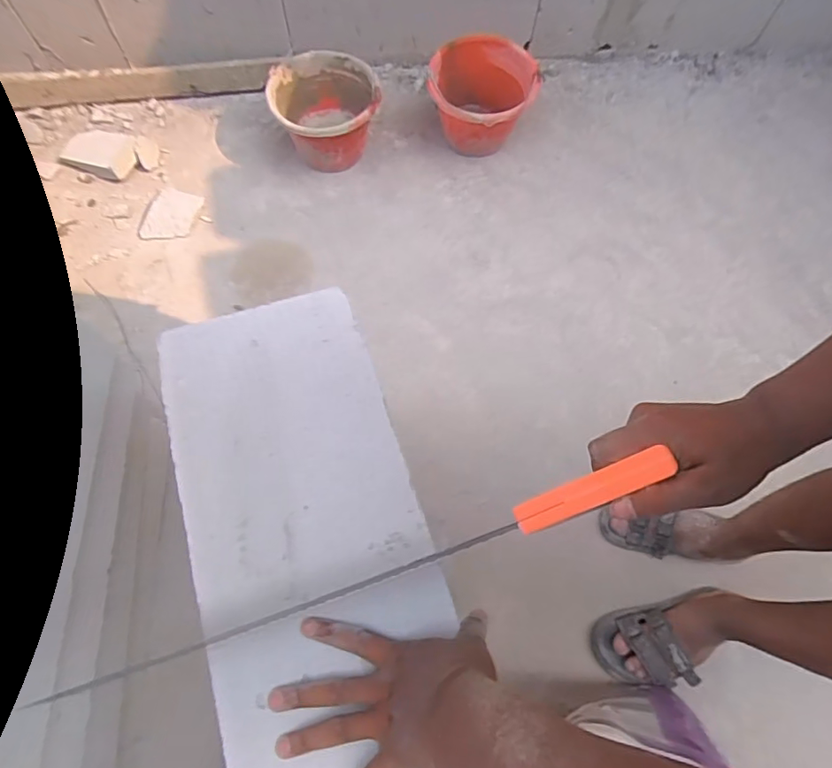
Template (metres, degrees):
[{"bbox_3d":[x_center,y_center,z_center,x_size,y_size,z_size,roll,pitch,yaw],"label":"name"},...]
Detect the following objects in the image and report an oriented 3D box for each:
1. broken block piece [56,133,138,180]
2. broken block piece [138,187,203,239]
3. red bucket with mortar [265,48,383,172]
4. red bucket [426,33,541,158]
[{"bbox_3d":[-0.748,-0.546,1.191,0.155,0.049,0.107,10,69,3],"label":"broken block piece"},{"bbox_3d":[-0.565,-0.388,1.163,0.107,0.021,0.139,15,70,5],"label":"broken block piece"},{"bbox_3d":[-0.209,-0.652,1.214,0.243,0.178,0.262,0,69,-1],"label":"red bucket with mortar"},{"bbox_3d":[0.165,-0.696,1.245,0.273,0.184,0.258,-3,69,-2],"label":"red bucket"}]

